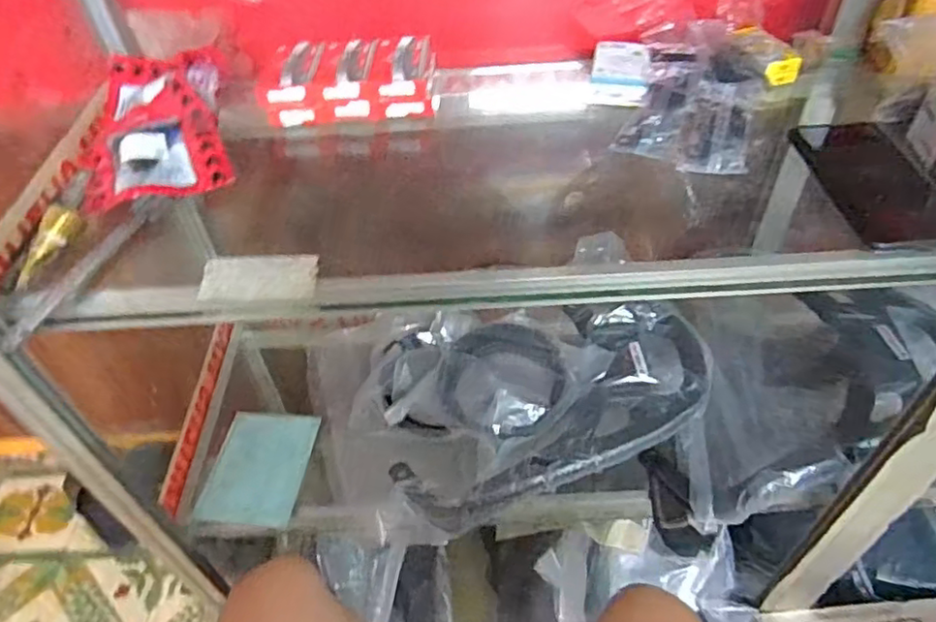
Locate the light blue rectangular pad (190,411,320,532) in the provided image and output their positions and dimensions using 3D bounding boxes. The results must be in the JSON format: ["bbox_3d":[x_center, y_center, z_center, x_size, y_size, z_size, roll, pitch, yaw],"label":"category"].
[{"bbox_3d":[-0.264,0.198,0.800,0.113,0.012,0.149,10,57,-1],"label":"light blue rectangular pad"}]

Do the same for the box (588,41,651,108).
[{"bbox_3d":[0.158,-0.248,0.655,0.057,0.021,0.105,8,47,11],"label":"box"}]

